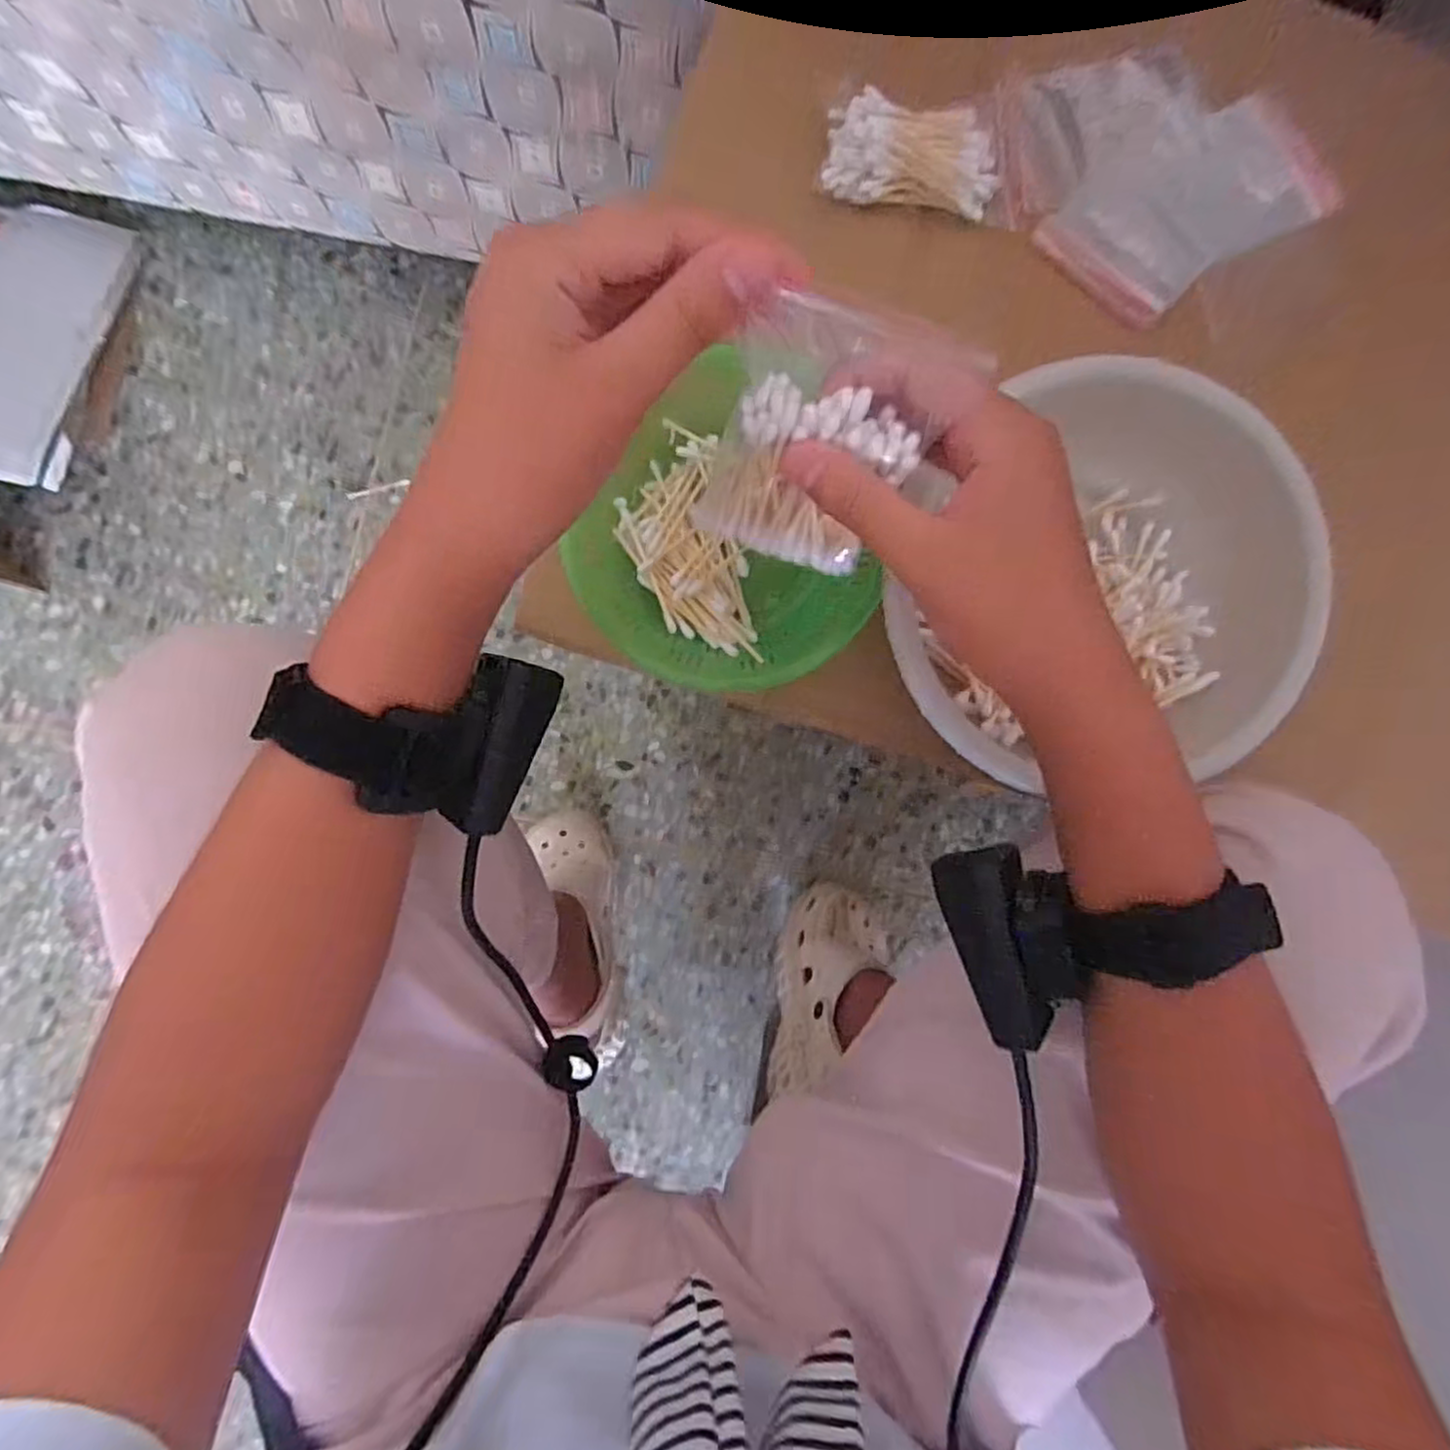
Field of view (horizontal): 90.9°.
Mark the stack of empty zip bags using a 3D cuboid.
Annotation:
[{"bbox_3d":[0.238,-0.311,0.395,0.161,0.012,0.145,-34,89,-5],"label":"stack of empty zip bags"}]

